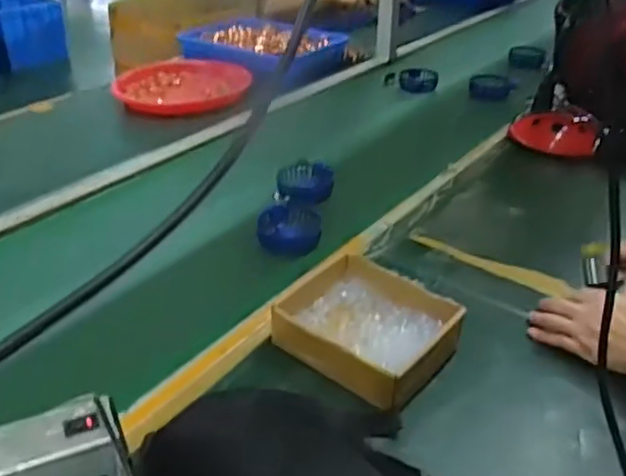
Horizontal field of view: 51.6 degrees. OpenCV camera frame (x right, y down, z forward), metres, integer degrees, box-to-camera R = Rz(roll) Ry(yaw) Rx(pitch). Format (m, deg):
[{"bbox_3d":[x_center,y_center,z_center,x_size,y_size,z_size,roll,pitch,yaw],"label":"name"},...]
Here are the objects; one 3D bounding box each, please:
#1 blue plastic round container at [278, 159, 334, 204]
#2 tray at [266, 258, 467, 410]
[{"bbox_3d":[-0.011,-0.084,0.980,0.081,0.038,0.081,0,31,0],"label":"blue plastic round container"},{"bbox_3d":[0.057,0.091,0.685,0.167,0.046,0.139,26,39,37],"label":"tray"}]

